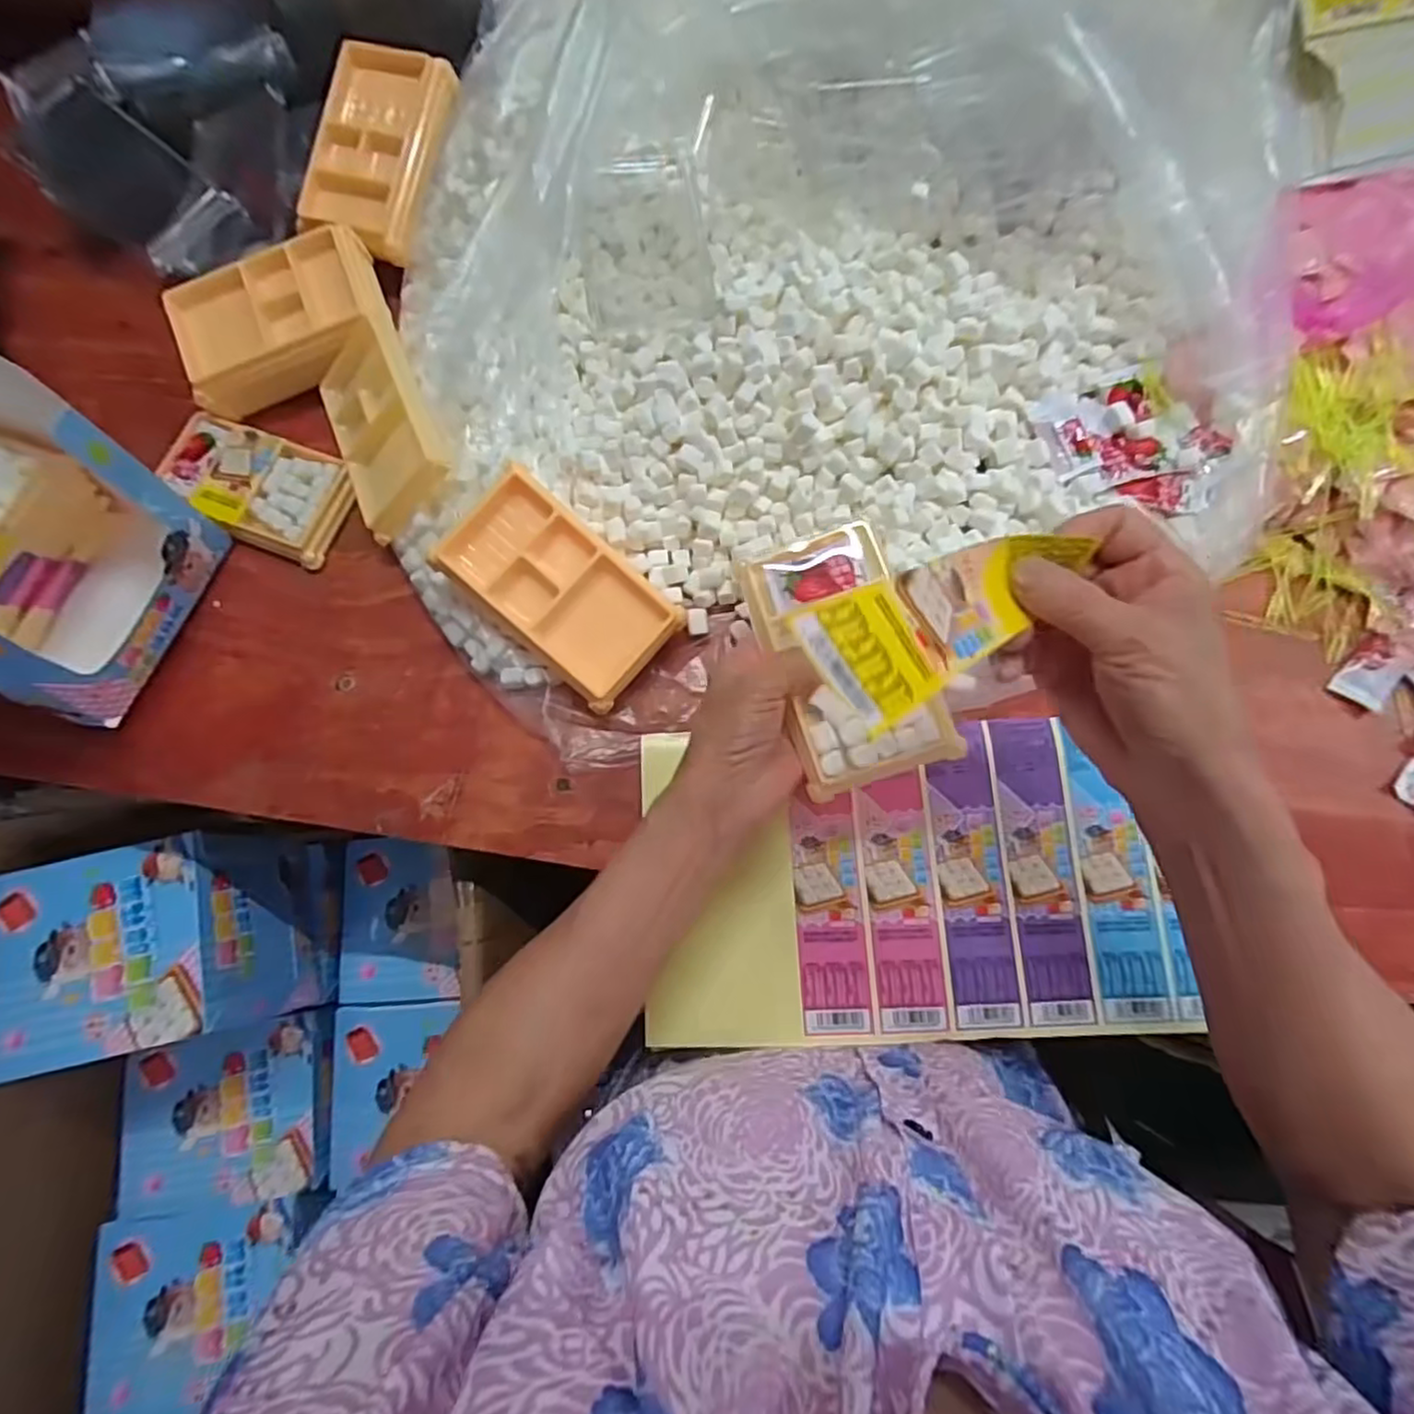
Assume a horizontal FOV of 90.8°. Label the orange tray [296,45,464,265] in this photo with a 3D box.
[{"bbox_3d":[-0.233,-0.393,0.491,0.089,0.027,0.134,17,85,7],"label":"orange tray"}]

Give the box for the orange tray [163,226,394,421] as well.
[{"bbox_3d":[-0.291,-0.263,0.473,0.138,0.026,0.076,-23,76,-2],"label":"orange tray"}]

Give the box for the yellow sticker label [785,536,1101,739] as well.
[{"bbox_3d":[0.082,-0.034,0.224,0.151,0.023,0.037,-26,78,-42],"label":"yellow sticker label"}]

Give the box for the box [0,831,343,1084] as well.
[{"bbox_3d":[-0.428,0.192,0.569,0.170,0.163,0.146,-10,76,1],"label":"box"}]

